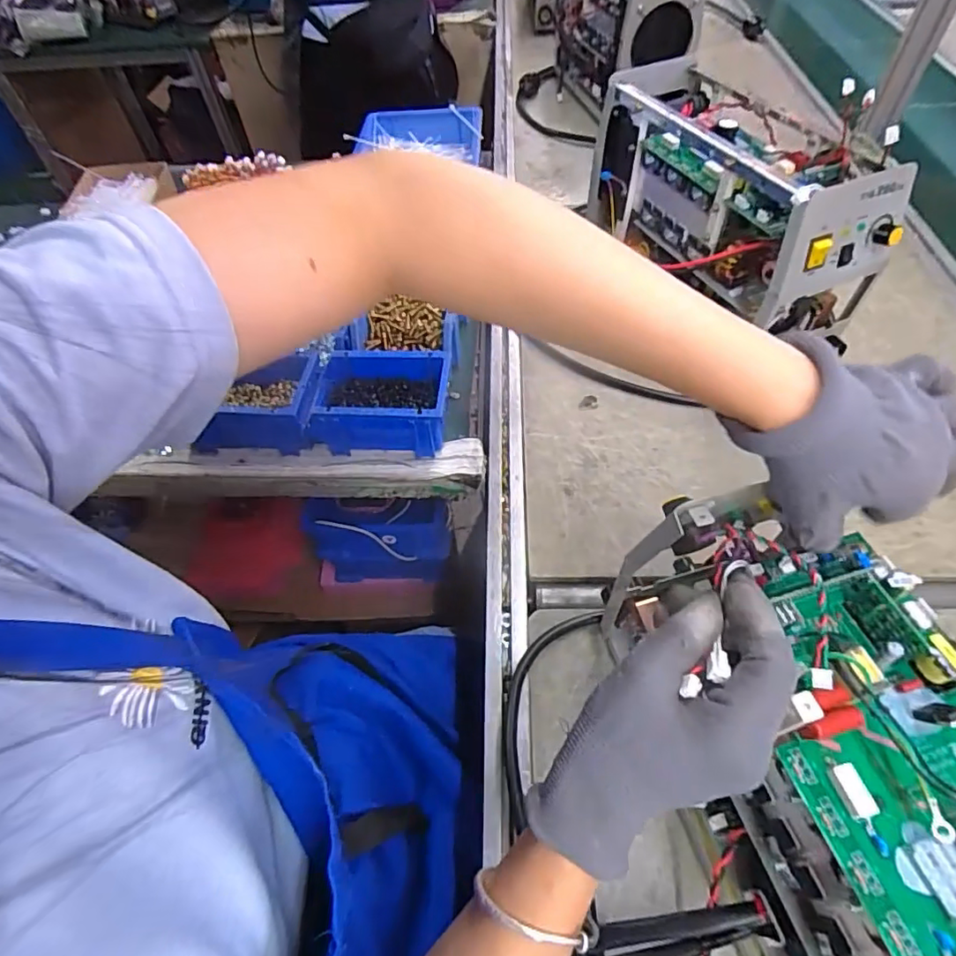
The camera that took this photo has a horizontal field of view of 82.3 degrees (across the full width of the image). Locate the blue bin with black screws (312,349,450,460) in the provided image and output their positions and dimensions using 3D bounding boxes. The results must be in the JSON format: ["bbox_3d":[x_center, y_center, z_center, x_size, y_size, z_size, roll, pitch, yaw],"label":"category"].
[{"bbox_3d":[-0.110,-0.084,0.614,0.157,0.071,0.101,2,55,6],"label":"blue bin with black screws"}]

